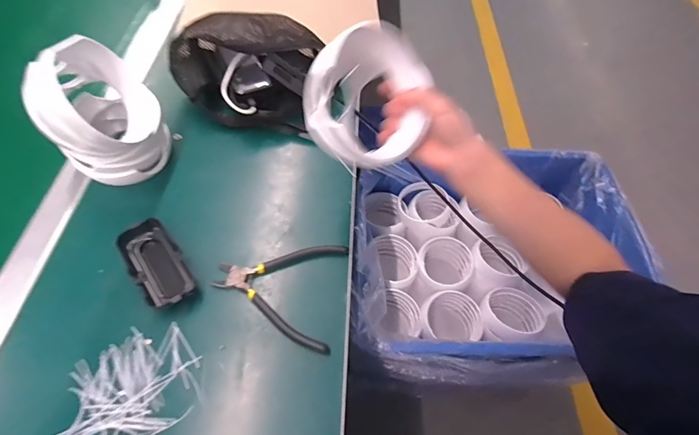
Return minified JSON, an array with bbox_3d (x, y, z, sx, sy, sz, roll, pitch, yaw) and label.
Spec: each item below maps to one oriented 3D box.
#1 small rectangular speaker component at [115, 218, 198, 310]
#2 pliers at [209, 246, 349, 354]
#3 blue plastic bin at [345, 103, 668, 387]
[{"bbox_3d":[-0.210,0.054,0.398,0.050,0.029,0.105,-31,64,-20],"label":"small rectangular speaker component"},{"bbox_3d":[-0.079,0.075,0.401,0.135,0.011,0.119,11,58,4],"label":"pliers"},{"bbox_3d":[0.267,0.097,0.719,0.525,0.246,0.413,-1,58,-3],"label":"blue plastic bin"}]

